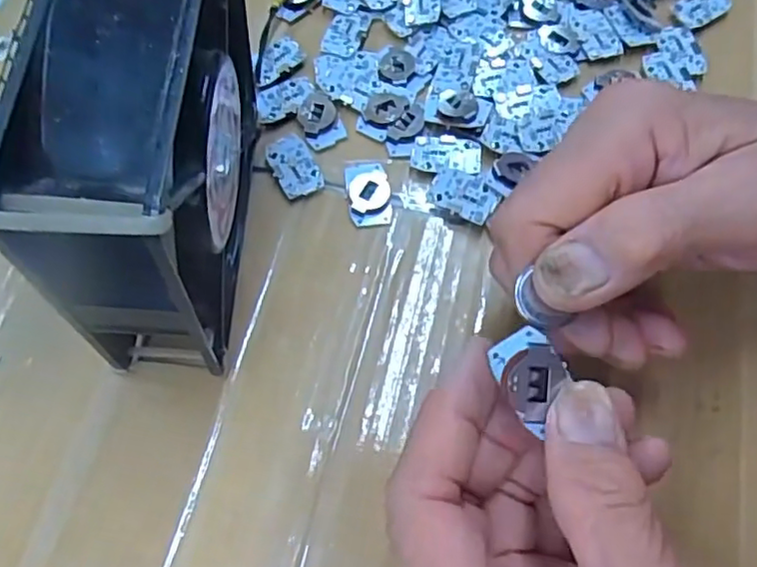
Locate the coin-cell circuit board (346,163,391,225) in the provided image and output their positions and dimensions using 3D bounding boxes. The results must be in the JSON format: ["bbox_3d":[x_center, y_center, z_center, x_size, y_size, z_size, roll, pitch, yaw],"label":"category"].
[{"bbox_3d":[-0.004,-0.040,0.268,0.018,0.006,0.031,-7,66,-2],"label":"coin-cell circuit board"}]

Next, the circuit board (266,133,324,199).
[{"bbox_3d":[-0.037,-0.050,0.272,0.017,0.004,0.030,-27,69,-11],"label":"circuit board"}]

